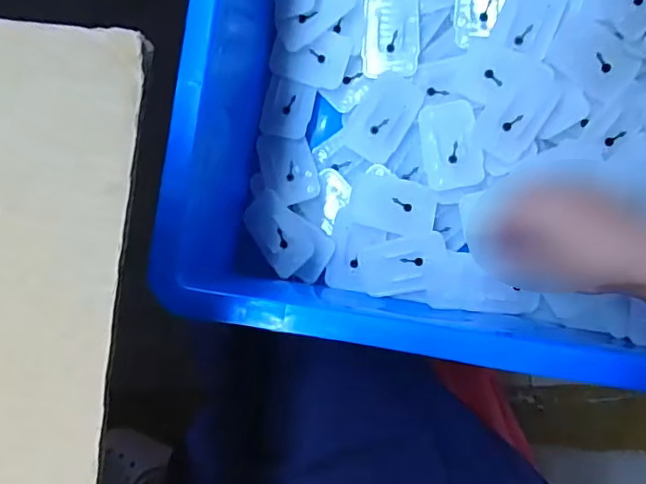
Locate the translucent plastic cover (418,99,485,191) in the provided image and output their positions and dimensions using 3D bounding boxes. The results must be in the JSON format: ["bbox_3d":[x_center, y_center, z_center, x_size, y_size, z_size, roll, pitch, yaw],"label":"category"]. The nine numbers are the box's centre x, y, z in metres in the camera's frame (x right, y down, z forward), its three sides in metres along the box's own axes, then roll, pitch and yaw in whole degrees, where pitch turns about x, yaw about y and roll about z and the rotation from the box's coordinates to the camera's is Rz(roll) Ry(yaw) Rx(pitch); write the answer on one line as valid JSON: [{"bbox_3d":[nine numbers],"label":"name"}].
[{"bbox_3d":[0.104,-0.079,0.467,0.044,0.010,0.069,-8,85,4],"label":"translucent plastic cover"}]

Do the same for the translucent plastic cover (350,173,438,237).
[{"bbox_3d":[0.059,-0.030,0.475,0.067,0.010,0.042,13,87,5],"label":"translucent plastic cover"}]

